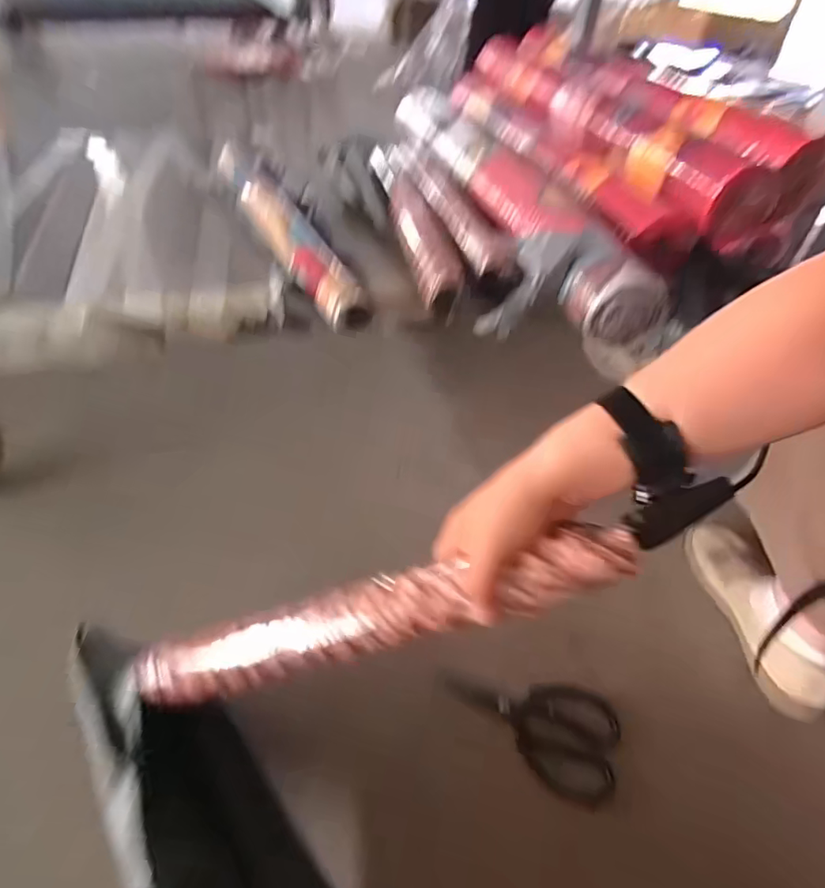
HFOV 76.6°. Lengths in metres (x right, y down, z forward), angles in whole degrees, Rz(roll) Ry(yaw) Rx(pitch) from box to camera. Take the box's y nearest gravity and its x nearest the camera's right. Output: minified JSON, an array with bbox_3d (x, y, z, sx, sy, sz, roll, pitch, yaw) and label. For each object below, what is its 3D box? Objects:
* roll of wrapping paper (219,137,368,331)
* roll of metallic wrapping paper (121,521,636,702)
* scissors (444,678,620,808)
[{"bbox_3d":[-0.183,-0.305,0.727,0.069,0.046,0.508,-19,49,-22],"label":"roll of wrapping paper"},{"bbox_3d":[-0.054,0.139,0.416,0.439,0.033,0.051,-21,42,18],"label":"roll of metallic wrapping paper"},{"bbox_3d":[0.132,0.314,0.588,0.189,0.020,0.108,17,46,12],"label":"scissors"}]

